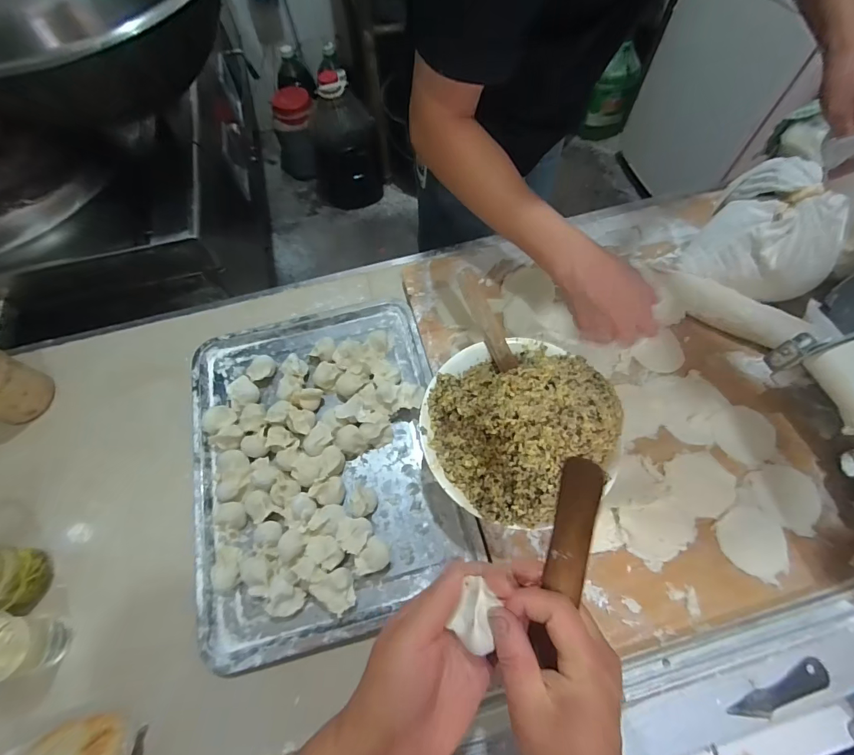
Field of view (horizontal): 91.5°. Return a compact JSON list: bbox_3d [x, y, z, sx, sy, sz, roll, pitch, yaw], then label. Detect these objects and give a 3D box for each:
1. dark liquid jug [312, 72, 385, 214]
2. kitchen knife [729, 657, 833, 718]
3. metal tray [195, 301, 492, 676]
[{"bbox_3d":[-0.342,-0.934,1.677,0.262,0.468,0.215,-25,67,-9],"label":"dark liquid jug"},{"bbox_3d":[0.340,0.303,0.398,0.104,0.012,0.027,-23,64,-8],"label":"kitchen knife"},{"bbox_3d":[-0.137,0.097,0.551,0.326,0.038,0.432,-15,63,-4],"label":"metal tray"}]

